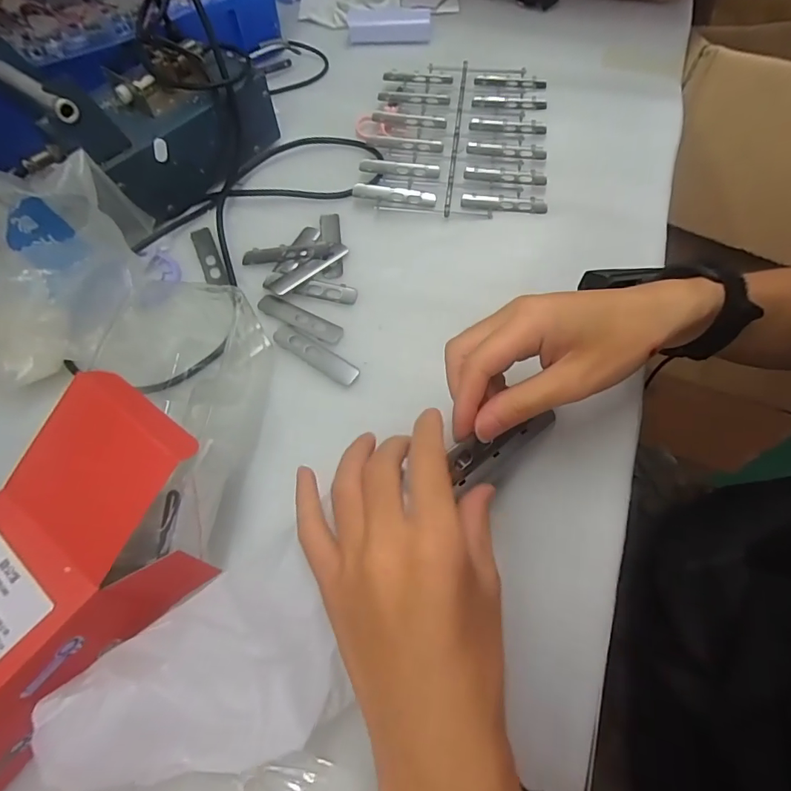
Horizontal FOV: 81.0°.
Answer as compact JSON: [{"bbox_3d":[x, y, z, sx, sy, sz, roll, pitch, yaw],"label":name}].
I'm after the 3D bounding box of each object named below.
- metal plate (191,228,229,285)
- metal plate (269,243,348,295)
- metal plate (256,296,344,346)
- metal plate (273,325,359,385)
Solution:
[{"bbox_3d":[-0.169,-0.126,0.417,0.017,0.004,0.076,-22,65,-10],"label":"metal plate"},{"bbox_3d":[-0.073,-0.111,0.402,0.077,0.005,0.018,-37,69,-16],"label":"metal plate"},{"bbox_3d":[-0.079,-0.063,0.378,0.078,0.004,0.018,25,67,13],"label":"metal plate"},{"bbox_3d":[-0.063,-0.033,0.361,0.077,0.004,0.019,30,68,15],"label":"metal plate"}]

